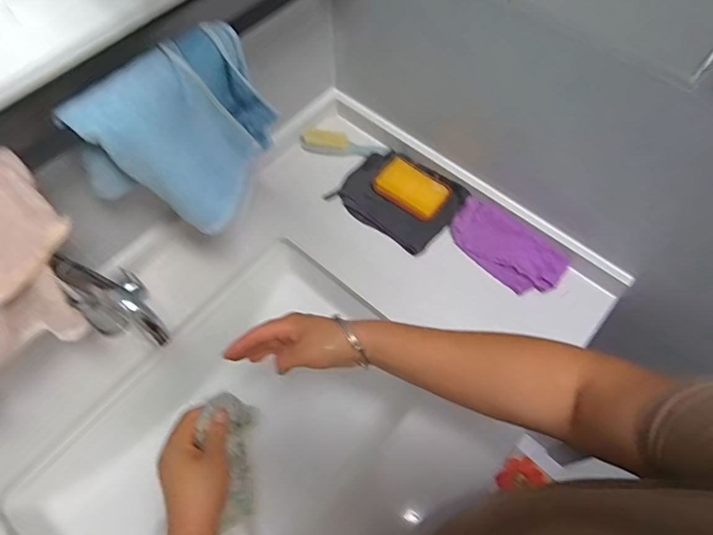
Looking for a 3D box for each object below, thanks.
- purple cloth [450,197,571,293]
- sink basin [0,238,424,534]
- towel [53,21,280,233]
[{"bbox_3d":[0.227,-0.035,0.738,0.182,0.027,0.088,40,68,20],"label":"purple cloth"},{"bbox_3d":[-0.180,0.239,0.701,0.349,0.177,0.528,35,67,18],"label":"sink basin"},{"bbox_3d":[-0.187,-0.137,0.534,0.195,0.182,0.084,-37,67,-18],"label":"towel"}]

